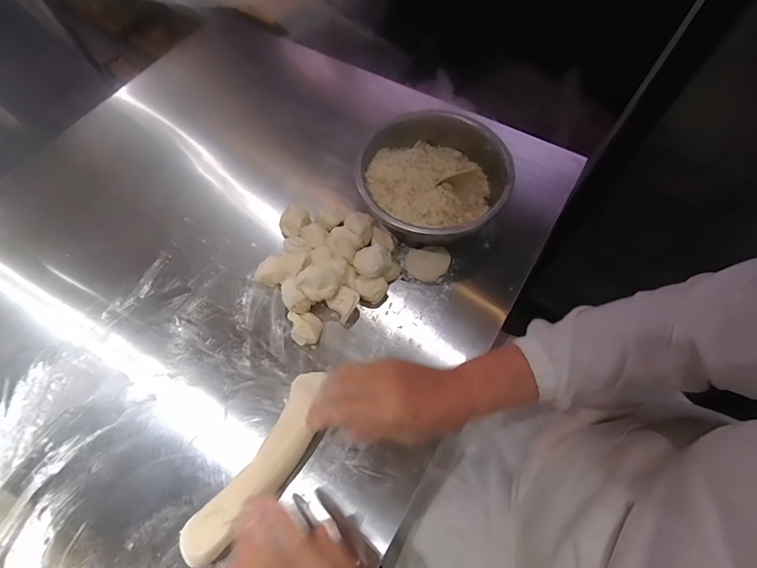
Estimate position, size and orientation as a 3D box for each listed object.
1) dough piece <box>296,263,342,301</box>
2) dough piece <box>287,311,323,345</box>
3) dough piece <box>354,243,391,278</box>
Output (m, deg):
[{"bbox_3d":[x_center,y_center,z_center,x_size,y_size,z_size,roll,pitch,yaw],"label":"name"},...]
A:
[{"bbox_3d":[-0.075,-0.001,0.466,0.051,0.028,0.042,12,68,6],"label":"dough piece"},{"bbox_3d":[-0.090,0.056,0.469,0.037,0.031,0.041,-11,66,-4],"label":"dough piece"},{"bbox_3d":[-0.006,-0.028,0.477,0.049,0.031,0.035,-22,67,-8],"label":"dough piece"}]

